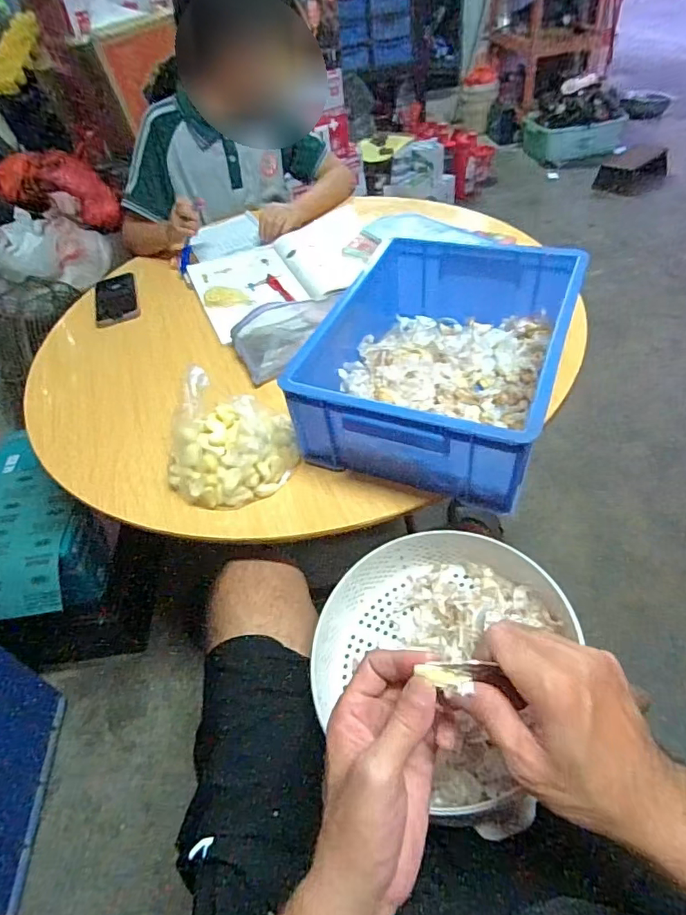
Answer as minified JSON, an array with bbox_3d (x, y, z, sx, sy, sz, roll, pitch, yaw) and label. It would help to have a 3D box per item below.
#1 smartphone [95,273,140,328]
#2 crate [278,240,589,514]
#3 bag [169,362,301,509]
[{"bbox_3d":[-0.417,-0.294,0.935,0.076,0.011,0.171,-18,46,-9],"label":"smartphone"},{"bbox_3d":[0.117,-0.125,0.615,0.252,0.133,0.326,14,49,21],"label":"crate"},{"bbox_3d":[-0.129,-0.031,0.583,0.133,0.115,0.138,9,48,17],"label":"bag"}]

